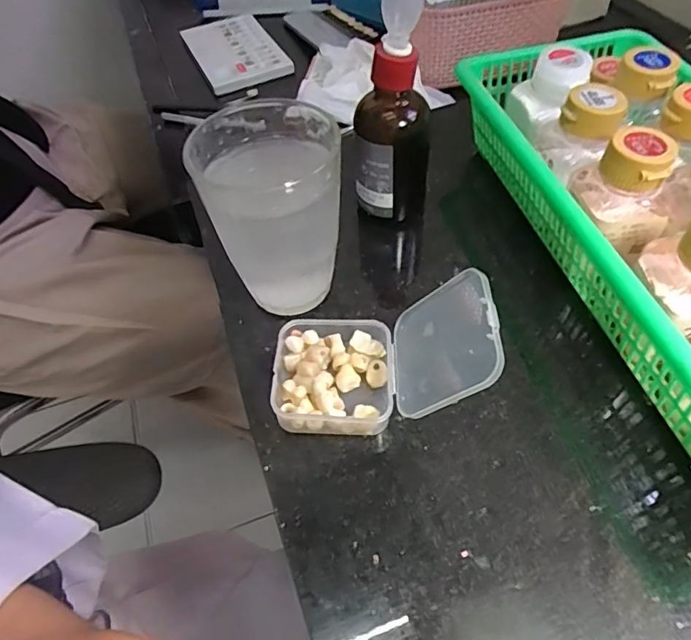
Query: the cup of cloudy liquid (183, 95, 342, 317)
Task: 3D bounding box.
[{"bbox_3d":[-0.033,-0.052,0.255,0.062,0.087,0.067,-2,52,2],"label":"cup of cloudy liquid"}]

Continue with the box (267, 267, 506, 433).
[{"bbox_3d":[0.013,0.015,0.232,0.094,0.057,0.055,1,53,4],"label":"box"}]

